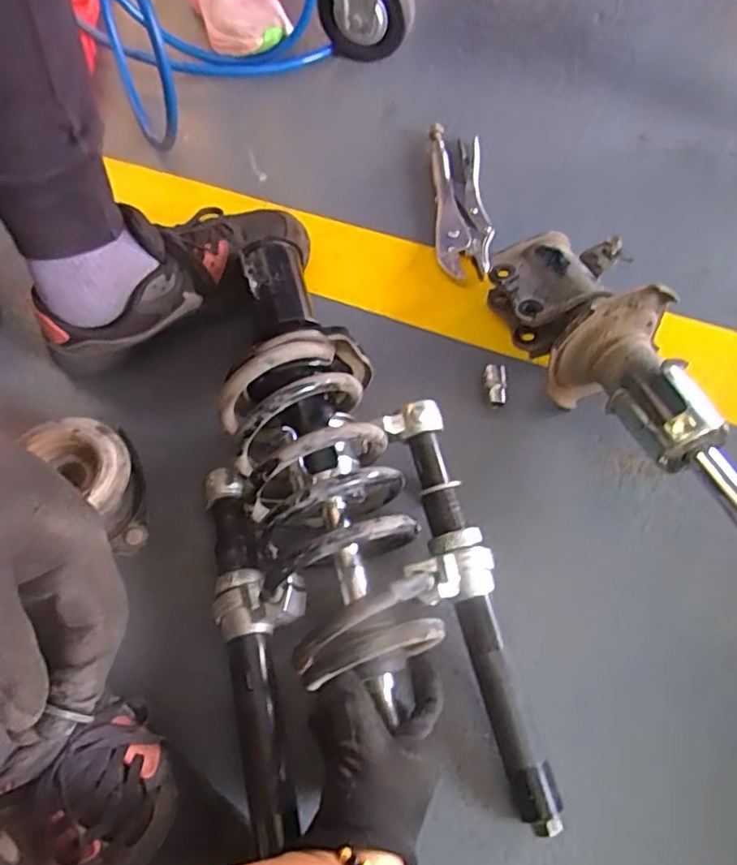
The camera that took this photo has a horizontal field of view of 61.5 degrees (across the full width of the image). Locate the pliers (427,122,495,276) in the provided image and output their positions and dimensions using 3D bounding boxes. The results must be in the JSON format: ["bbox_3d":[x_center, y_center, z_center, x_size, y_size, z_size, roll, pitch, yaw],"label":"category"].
[{"bbox_3d":[0.104,-0.263,0.698,0.058,0.018,0.212,-1,63,3],"label":"pliers"}]

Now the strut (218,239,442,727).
[{"bbox_3d":[-0.047,0.005,0.501,0.122,0.104,0.393,-15,65,-5],"label":"strut"}]

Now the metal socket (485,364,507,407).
[{"bbox_3d":[0.121,-0.044,0.592,0.019,0.024,0.038,4,64,5],"label":"metal socket"}]

